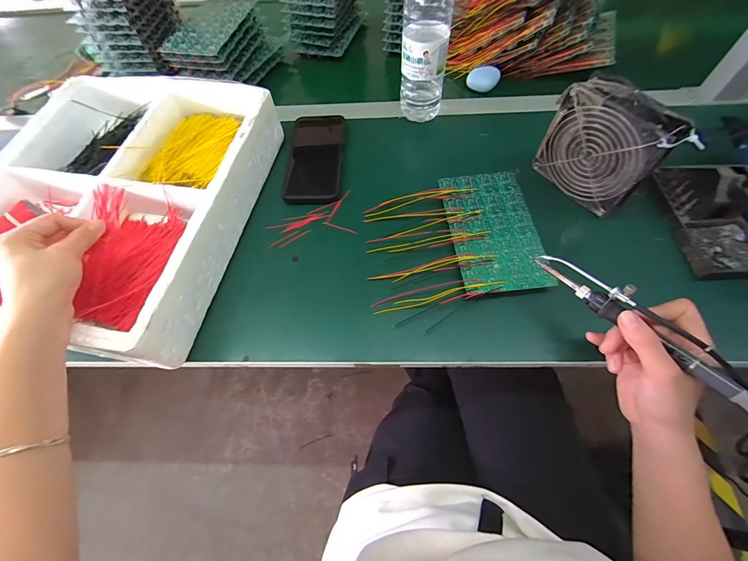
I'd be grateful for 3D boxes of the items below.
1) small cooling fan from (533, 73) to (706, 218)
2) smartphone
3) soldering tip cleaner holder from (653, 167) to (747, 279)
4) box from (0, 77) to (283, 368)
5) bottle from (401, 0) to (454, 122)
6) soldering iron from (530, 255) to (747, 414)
[{"bbox_3d":[0.268,-0.153,0.382,0.046,0.115,0.129,-33,65,-11],"label":"small cooling fan"},{"bbox_3d":[-0.086,-0.186,0.485,0.083,0.012,0.172,-4,62,8],"label":"smartphone"},{"bbox_3d":[0.391,-0.084,0.368,0.079,0.064,0.152,-10,63,1],"label":"soldering tip cleaner holder"},{"bbox_3d":[-0.325,-0.119,0.409,0.311,0.082,0.376,10,69,6],"label":"box"},{"bbox_3d":[0.069,-0.317,0.428,0.062,0.201,0.055,5,63,5],"label":"bottle"},{"bbox_3d":[0.235,0.037,0.282,0.021,0.037,0.204,-36,62,-12],"label":"soldering iron"}]

